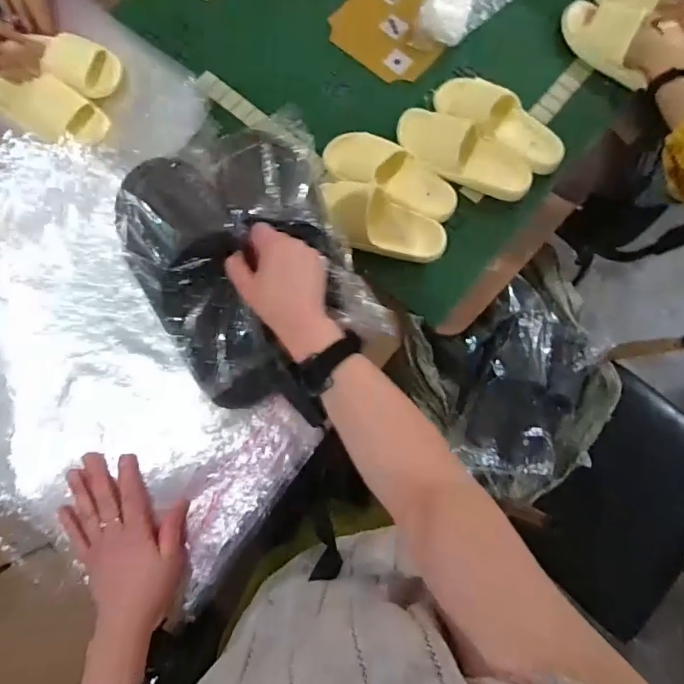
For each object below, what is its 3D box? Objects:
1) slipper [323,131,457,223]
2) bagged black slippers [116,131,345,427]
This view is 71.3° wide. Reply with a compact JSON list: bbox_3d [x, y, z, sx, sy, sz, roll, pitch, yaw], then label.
[{"bbox_3d":[0.087,-0.300,0.853,0.253,0.061,0.108,22,80,4],"label":"slipper"},{"bbox_3d":[-0.105,-0.074,0.504,0.209,0.076,0.310,-15,80,-3],"label":"bagged black slippers"}]

